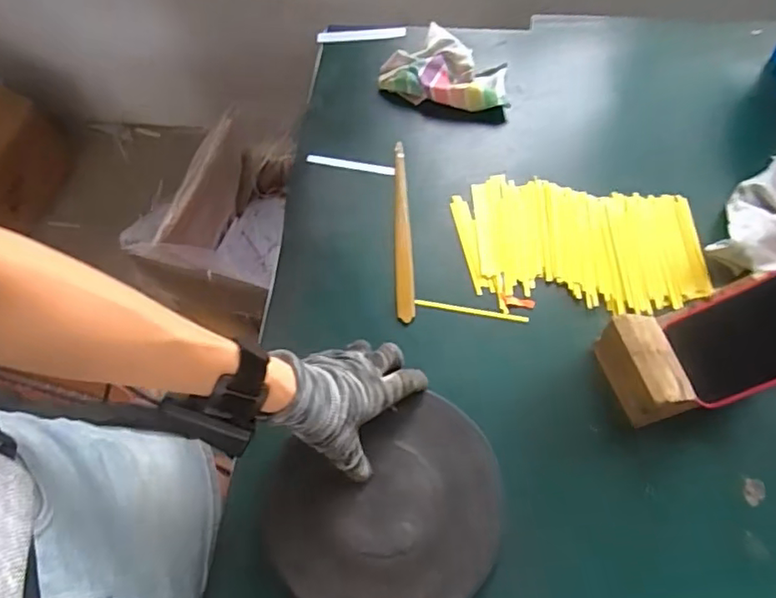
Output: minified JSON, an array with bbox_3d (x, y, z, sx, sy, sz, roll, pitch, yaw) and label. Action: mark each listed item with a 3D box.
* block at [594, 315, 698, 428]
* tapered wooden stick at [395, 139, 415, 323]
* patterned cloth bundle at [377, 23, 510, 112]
[{"bbox_3d":[0.223,0.058,0.515,0.059,0.069,0.084,-13,64,-2],"label":"block"},{"bbox_3d":[0.016,-0.076,0.622,0.017,0.014,0.209,-3,64,3],"label":"tapered wooden stick"},{"bbox_3d":[0.074,-0.264,0.695,0.144,0.035,0.096,24,69,15],"label":"patterned cloth bundle"}]

